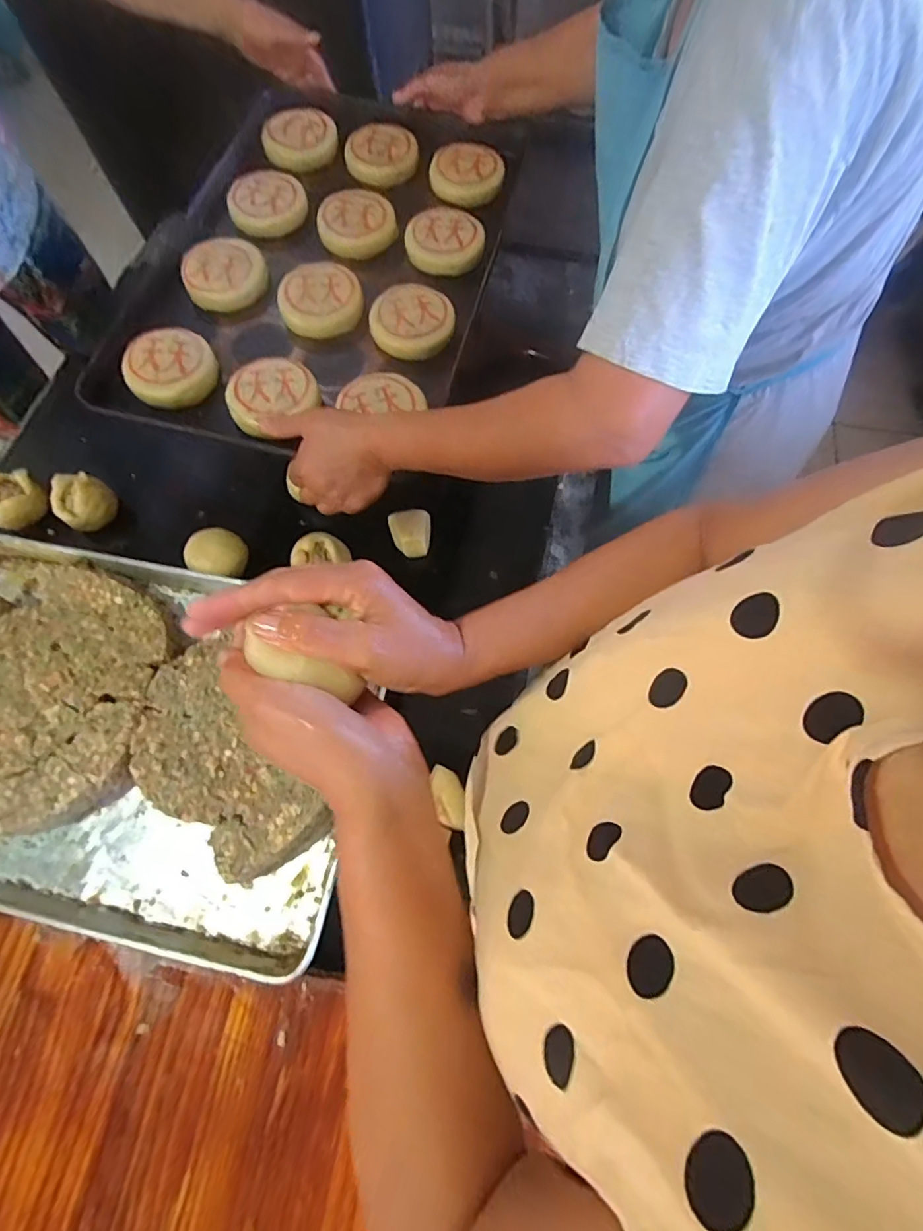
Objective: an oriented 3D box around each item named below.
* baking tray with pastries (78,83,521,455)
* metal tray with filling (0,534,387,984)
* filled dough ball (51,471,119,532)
[{"bbox_3d":[-0.169,-0.442,0.670,0.382,0.060,0.572,13,69,6],"label":"baking tray with pastries"},{"bbox_3d":[-0.415,0.125,0.625,0.567,0.063,0.396,10,69,5],"label":"metal tray with filling"},{"bbox_3d":[-0.527,-0.159,0.742,0.066,0.045,0.071,0,68,1],"label":"filled dough ball"}]

